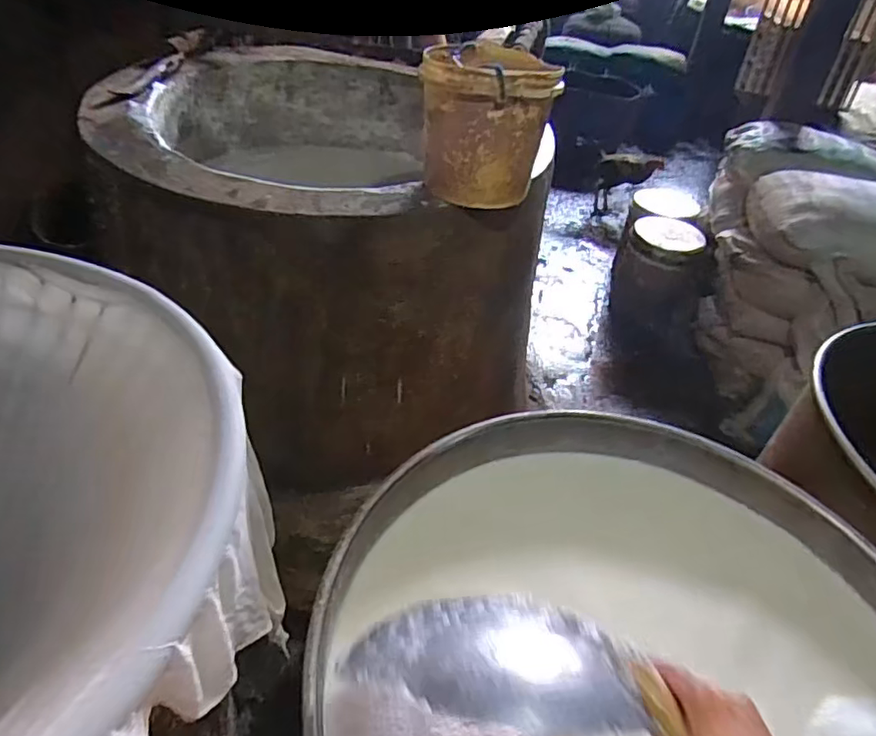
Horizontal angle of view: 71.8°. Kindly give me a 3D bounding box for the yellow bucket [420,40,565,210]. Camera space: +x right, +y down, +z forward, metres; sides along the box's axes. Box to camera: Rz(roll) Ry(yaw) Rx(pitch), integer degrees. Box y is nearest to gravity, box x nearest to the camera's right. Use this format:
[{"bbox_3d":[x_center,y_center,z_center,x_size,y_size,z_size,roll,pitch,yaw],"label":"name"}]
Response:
[{"bbox_3d":[0.092,-0.510,1.269,0.248,0.264,0.248,3,40,-5],"label":"yellow bucket"}]

